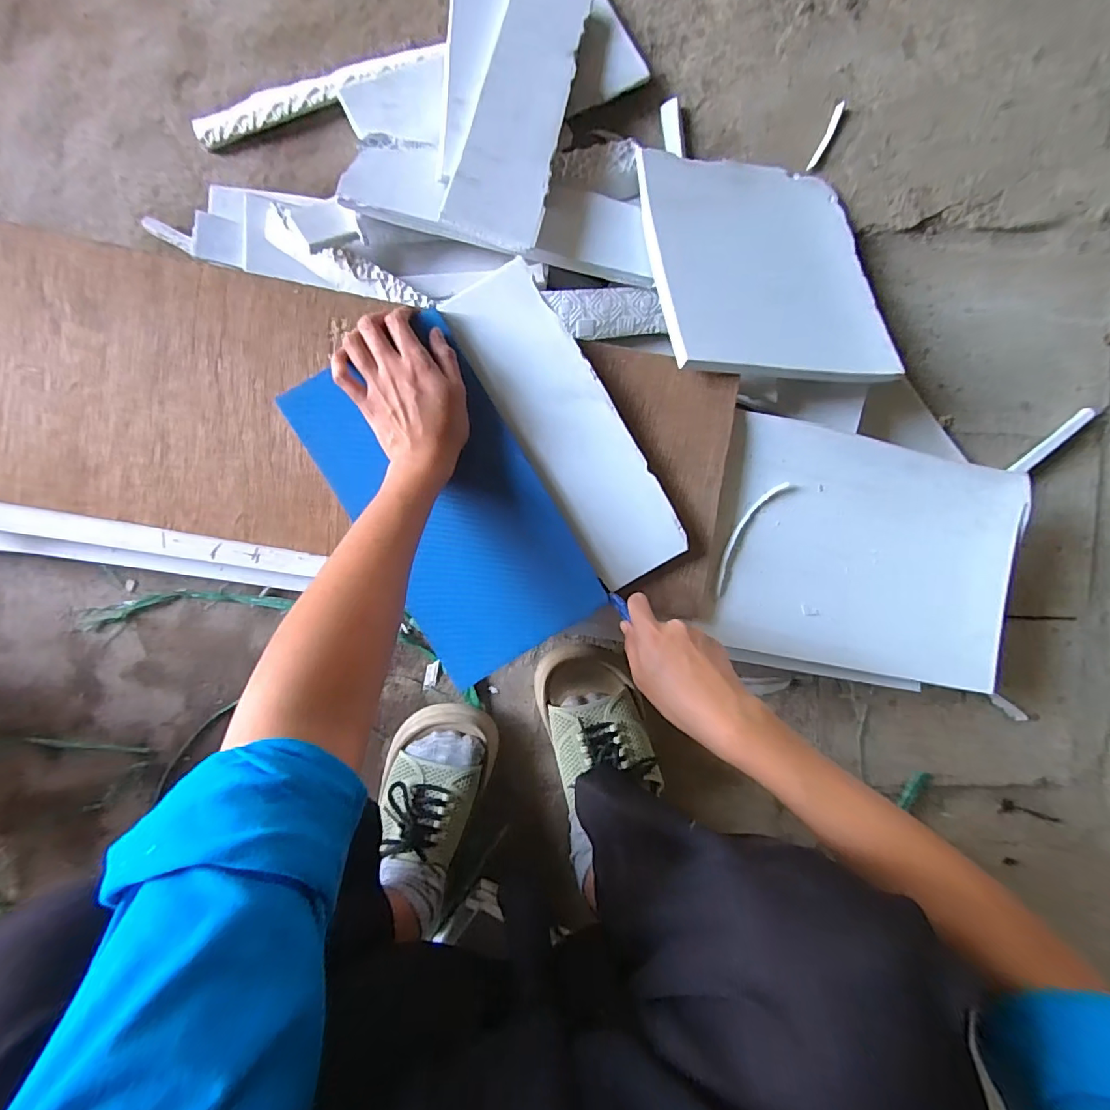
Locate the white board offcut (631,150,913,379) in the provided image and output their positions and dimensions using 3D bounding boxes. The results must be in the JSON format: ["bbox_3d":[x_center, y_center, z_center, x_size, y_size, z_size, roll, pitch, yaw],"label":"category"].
[{"bbox_3d":[0.195,-0.268,0.475,0.216,0.015,0.231,-2,75,-14],"label":"white board offcut"}]

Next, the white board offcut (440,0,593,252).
[{"bbox_3d":[-0.027,-0.403,0.453,0.076,0.005,0.283,14,79,-8],"label":"white board offcut"}]

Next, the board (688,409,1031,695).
[{"bbox_3d":[0.291,-0.001,0.481,0.283,0.020,0.217,12,91,-4],"label":"board"}]

